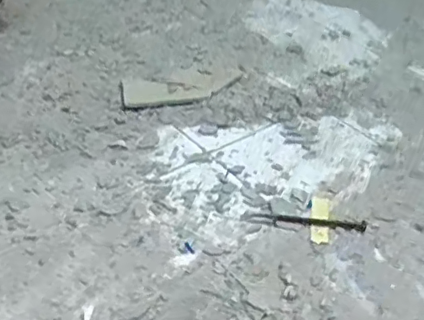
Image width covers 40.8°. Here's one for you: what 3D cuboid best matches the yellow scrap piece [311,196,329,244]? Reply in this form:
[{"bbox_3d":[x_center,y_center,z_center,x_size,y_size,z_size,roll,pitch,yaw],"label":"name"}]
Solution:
[{"bbox_3d":[0.184,0.101,0.969,0.029,0.004,0.097,8,47,4],"label":"yellow scrap piece"}]

